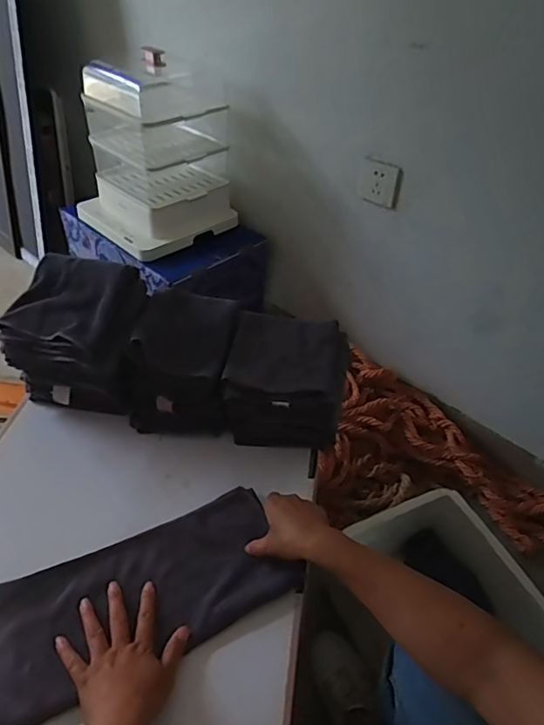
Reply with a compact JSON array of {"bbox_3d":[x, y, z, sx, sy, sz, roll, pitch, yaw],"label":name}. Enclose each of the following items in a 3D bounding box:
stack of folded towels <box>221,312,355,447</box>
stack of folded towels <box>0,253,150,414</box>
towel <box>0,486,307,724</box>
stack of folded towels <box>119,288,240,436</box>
[{"bbox_3d":[0.023,0.026,0.793,0.180,0.145,0.161,9,42,5],"label":"stack of folded towels"},{"bbox_3d":[-0.302,-0.037,0.775,0.184,0.205,0.149,7,42,3],"label":"stack of folded towels"},{"bbox_3d":[-0.152,0.279,0.604,0.351,0.021,0.158,-16,45,-23],"label":"towel"},{"bbox_3d":[-0.142,-0.004,0.813,0.148,0.160,0.181,7,42,3],"label":"stack of folded towels"}]

